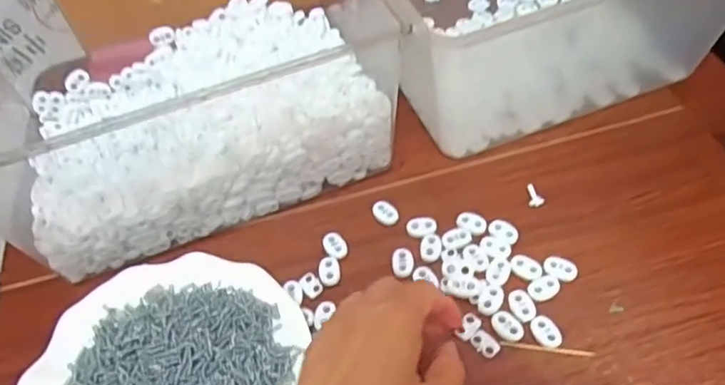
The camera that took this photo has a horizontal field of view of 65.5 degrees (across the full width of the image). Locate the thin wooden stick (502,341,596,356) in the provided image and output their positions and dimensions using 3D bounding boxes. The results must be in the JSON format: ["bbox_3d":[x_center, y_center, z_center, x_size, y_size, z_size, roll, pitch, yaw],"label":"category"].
[{"bbox_3d":[0.120,0.101,0.365,0.057,0.004,0.004,5,53,11],"label":"thin wooden stick"}]

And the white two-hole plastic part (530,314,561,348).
[{"bbox_3d":[0.121,0.092,0.370,0.015,0.004,0.022,-17,52,-6],"label":"white two-hole plastic part"}]

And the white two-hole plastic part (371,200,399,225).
[{"bbox_3d":[0.018,0.015,0.443,0.016,0.004,0.023,-36,57,-20],"label":"white two-hole plastic part"}]

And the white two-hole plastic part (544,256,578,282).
[{"bbox_3d":[0.141,0.054,0.401,0.023,0.005,0.017,11,55,15],"label":"white two-hole plastic part"}]

